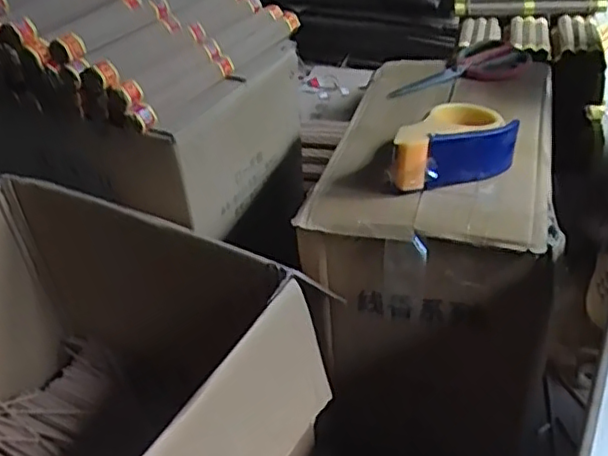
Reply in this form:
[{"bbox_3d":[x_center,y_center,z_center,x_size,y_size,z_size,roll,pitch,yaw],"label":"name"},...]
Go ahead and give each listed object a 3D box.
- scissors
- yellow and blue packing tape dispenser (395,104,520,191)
[{"bbox_3d":[0.225,-0.219,0.900,0.205,0.027,0.083,-26,42,-23],"label":"scissors"},{"bbox_3d":[0.159,-0.097,0.719,0.152,0.061,0.088,-17,39,-13],"label":"yellow and blue packing tape dispenser"}]

